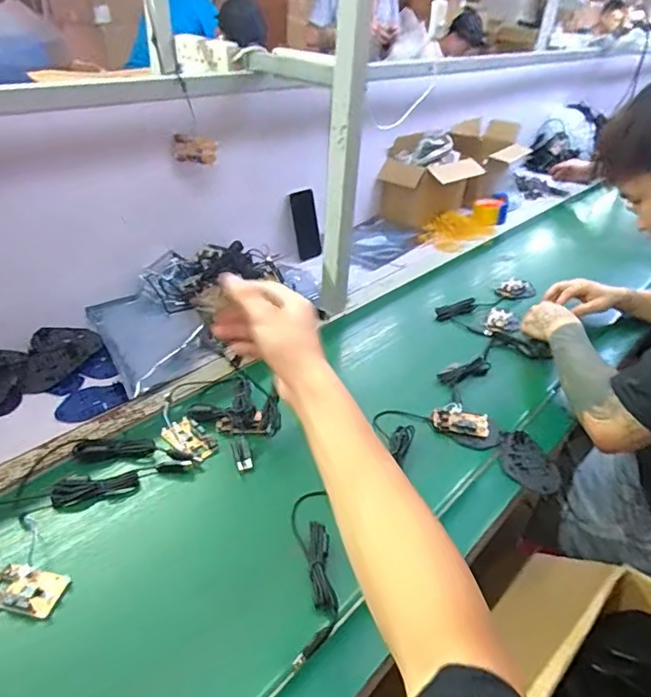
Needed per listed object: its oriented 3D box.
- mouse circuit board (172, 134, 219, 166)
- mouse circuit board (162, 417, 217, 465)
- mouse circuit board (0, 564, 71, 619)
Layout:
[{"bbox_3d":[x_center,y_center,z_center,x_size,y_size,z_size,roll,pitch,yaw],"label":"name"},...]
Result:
[{"bbox_3d":[-0.246,-0.375,0.981,0.081,0.051,0.020,-6,38,-18],"label":"mouse circuit board"},{"bbox_3d":[-0.194,0.132,0.738,0.053,0.013,0.088,-23,46,-35],"label":"mouse circuit board"},{"bbox_3d":[-0.317,0.257,0.550,0.080,0.011,0.046,10,36,4],"label":"mouse circuit board"}]

